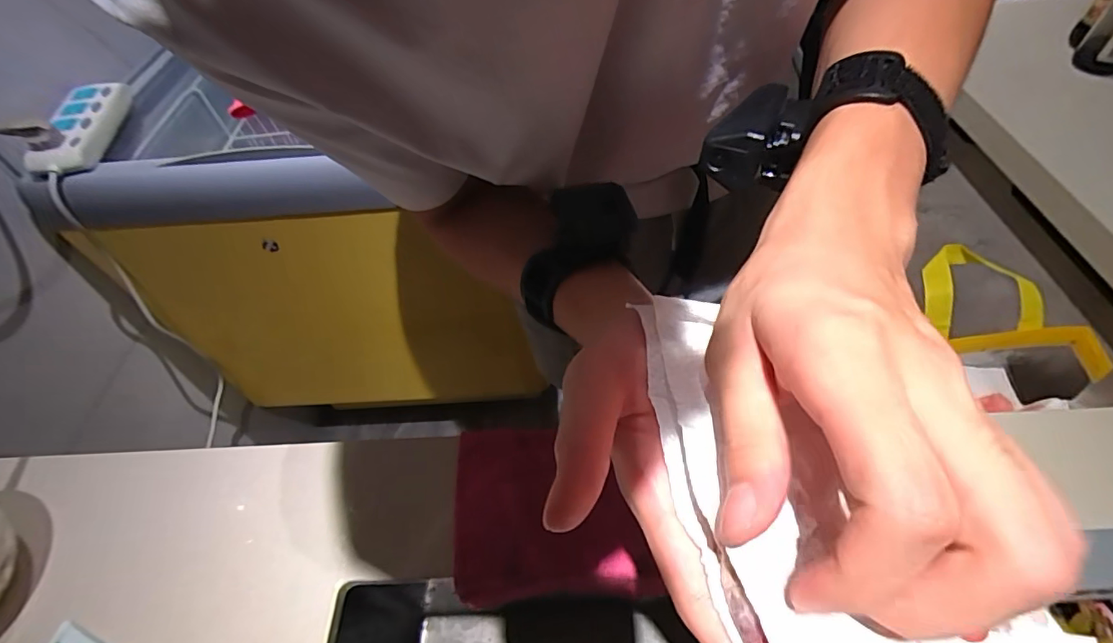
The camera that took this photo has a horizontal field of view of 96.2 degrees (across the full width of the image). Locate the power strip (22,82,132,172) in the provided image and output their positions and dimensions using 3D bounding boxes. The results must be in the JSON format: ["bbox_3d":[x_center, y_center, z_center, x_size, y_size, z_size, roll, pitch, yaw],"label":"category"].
[{"bbox_3d":[-0.639,-0.264,0.678,0.068,0.038,0.206,0,51,-18],"label":"power strip"}]

